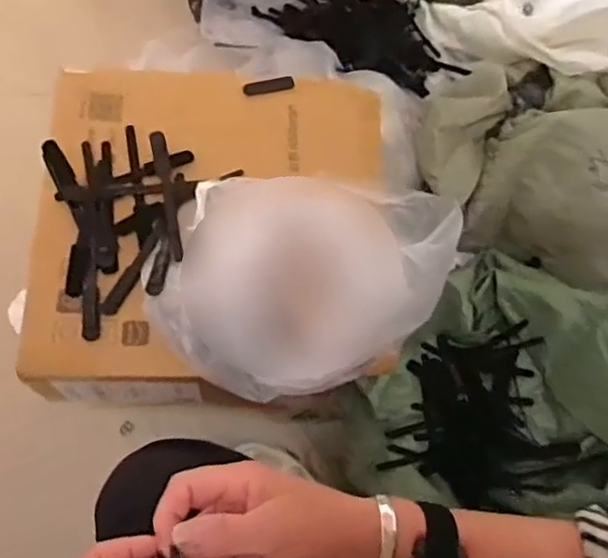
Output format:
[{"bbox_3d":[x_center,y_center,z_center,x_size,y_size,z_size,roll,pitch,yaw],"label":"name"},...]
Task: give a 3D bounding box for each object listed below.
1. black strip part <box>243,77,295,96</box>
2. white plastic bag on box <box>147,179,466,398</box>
[{"bbox_3d":[-0.042,-0.231,0.775,0.061,0.011,0.012,-14,67,-9],"label":"black strip part"},{"bbox_3d":[0.001,0.004,0.635,0.286,0.117,0.193,1,66,-2],"label":"white plastic bag on box"}]

